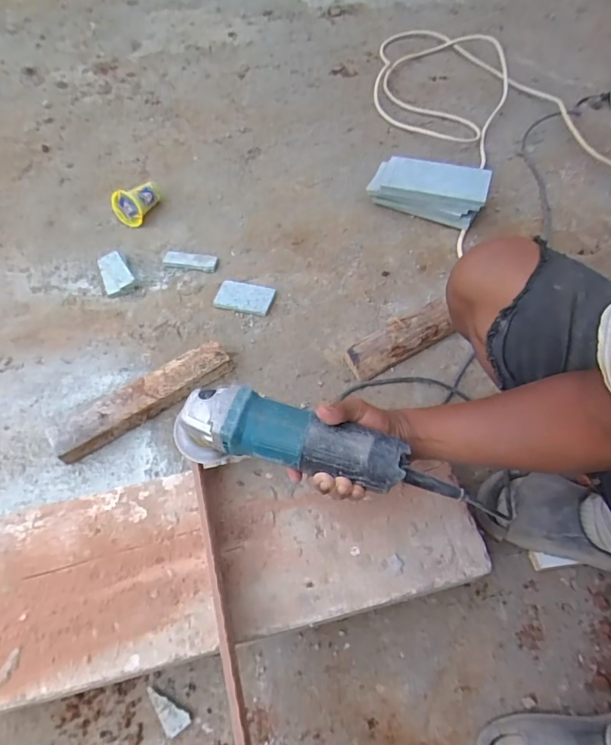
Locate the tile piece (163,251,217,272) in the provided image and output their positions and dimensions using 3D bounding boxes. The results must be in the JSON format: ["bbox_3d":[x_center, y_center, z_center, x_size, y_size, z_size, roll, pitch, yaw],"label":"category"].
[{"bbox_3d":[-0.221,-0.212,0.897,0.104,0.010,0.037,8,61,7],"label":"tile piece"}]

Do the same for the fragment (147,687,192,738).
[{"bbox_3d":[-0.162,0.393,0.541,0.060,0.010,0.027,23,64,14],"label":"fragment"}]

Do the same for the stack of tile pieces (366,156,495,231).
[{"bbox_3d":[0.238,-0.356,0.922,0.217,0.073,0.092,19,63,12],"label":"stack of tile pieces"}]

